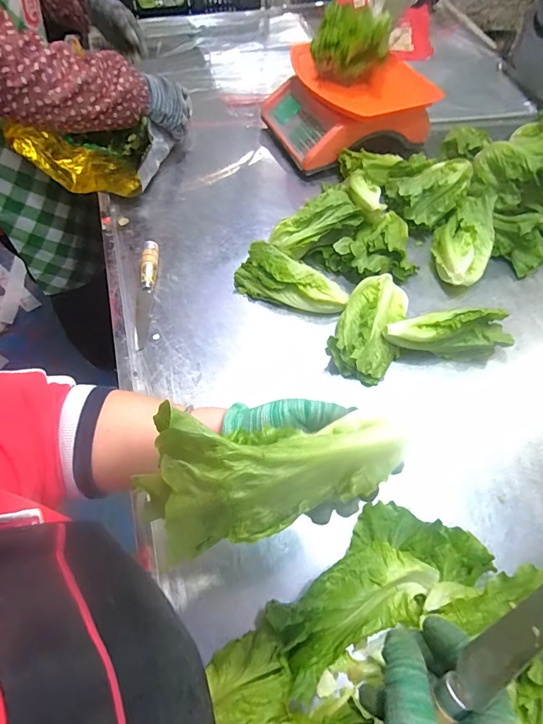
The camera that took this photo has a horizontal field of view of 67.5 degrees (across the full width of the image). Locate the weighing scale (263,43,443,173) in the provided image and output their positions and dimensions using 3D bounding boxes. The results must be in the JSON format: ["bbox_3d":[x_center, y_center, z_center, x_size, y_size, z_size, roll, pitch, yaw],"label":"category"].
[{"bbox_3d":[0.143,-0.541,0.852,0.268,0.149,0.270,-18,60,-13],"label":"weighing scale"}]

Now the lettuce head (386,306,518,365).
[{"bbox_3d":[0.249,-0.039,0.585,0.177,0.071,0.054,1,58,-1],"label":"lettuce head"}]

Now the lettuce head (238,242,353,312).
[{"bbox_3d":[0.029,-0.121,0.635,0.179,0.055,0.067,26,61,14],"label":"lettuce head"}]

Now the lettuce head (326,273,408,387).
[{"bbox_3d":[0.150,-0.056,0.602,0.094,0.054,0.181,22,60,12],"label":"lettuce head"}]

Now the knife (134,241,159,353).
[{"bbox_3d":[-0.197,-0.108,0.632,0.025,0.025,0.199,0,58,-2],"label":"knife"}]

